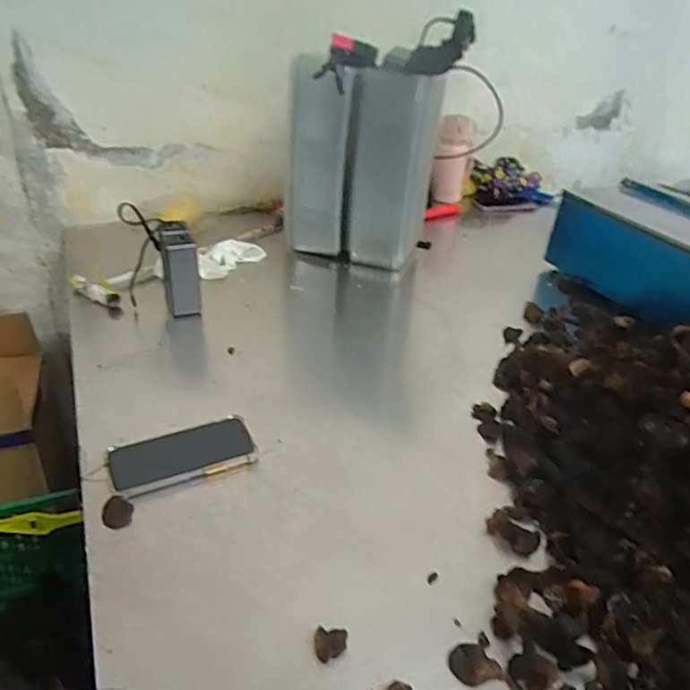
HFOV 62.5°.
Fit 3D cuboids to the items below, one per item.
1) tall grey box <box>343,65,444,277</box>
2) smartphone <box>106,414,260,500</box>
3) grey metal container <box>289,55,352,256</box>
[{"bbox_3d":[0.092,-0.343,1.129,0.151,0.356,0.133,11,33,10],"label":"tall grey box"},{"bbox_3d":[-0.193,0.128,0.676,0.162,0.016,0.087,-11,36,-23],"label":"smartphone"},{"bbox_3d":[-0.055,-0.345,1.100,0.107,0.354,0.116,0,33,-7],"label":"grey metal container"}]

